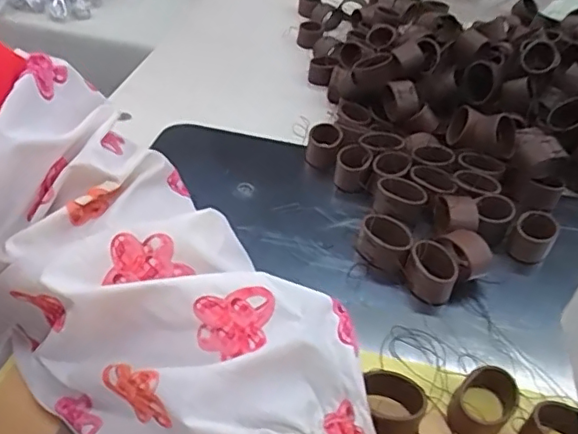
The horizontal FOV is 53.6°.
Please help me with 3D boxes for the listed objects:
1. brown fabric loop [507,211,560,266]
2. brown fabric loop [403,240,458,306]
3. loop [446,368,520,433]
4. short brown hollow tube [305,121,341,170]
[{"bbox_3d":[0.150,0.012,0.351,0.023,0.017,0.031,29,44,23],"label":"brown fabric loop"},{"bbox_3d":[0.079,0.029,0.318,0.027,0.022,0.029,20,41,14],"label":"brown fabric loop"},{"bbox_3d":[0.088,0.083,0.258,0.024,0.016,0.033,32,45,25],"label":"loop"},{"bbox_3d":[0.024,-0.050,0.412,0.022,0.025,0.032,11,40,3],"label":"short brown hollow tube"}]

